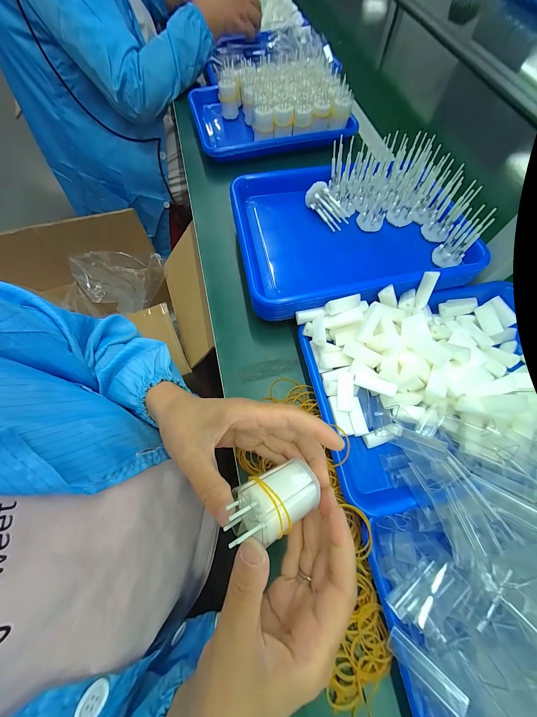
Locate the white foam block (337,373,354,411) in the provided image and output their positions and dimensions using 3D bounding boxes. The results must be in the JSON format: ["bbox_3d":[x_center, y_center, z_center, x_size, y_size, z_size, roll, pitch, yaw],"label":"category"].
[{"bbox_3d":[0.093,0.040,0.304,0.019,0.015,0.046,5,67,1],"label":"white foam block"}]

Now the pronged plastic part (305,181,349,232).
[{"bbox_3d":[0.092,-0.234,0.388,0.035,0.028,0.074,-44,94,-17],"label":"pronged plastic part"}]

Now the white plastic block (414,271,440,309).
[{"bbox_3d":[0.207,-0.090,0.329,0.017,0.048,0.006,8,30,3],"label":"white plastic block"}]

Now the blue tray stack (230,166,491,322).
[{"bbox_3d":[0.115,-0.188,0.388,0.317,0.065,0.253,-10,68,-5],"label":"blue tray stack"}]

